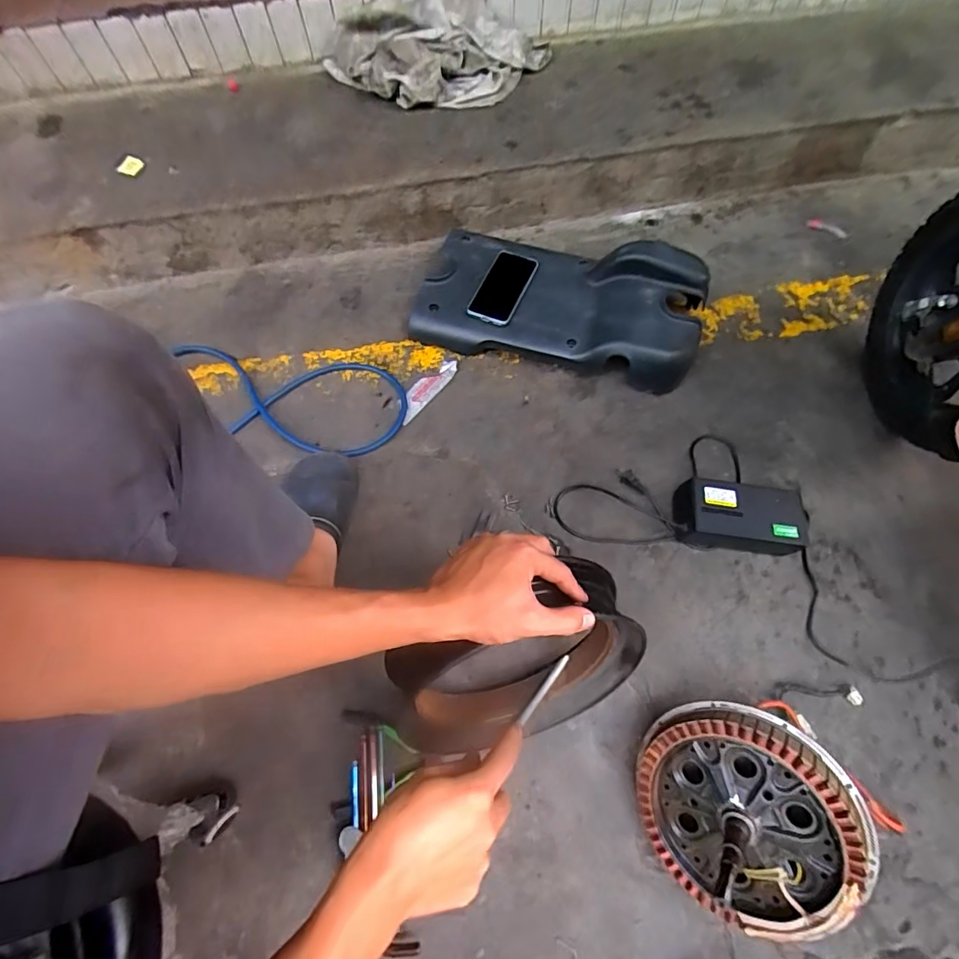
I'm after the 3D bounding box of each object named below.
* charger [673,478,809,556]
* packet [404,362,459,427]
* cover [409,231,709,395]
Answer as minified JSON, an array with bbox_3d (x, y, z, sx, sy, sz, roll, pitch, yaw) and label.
[{"bbox_3d":[0.373,0.054,0.703,0.174,0.062,0.091,5,66,3],"label":"charger"},{"bbox_3d":[-0.096,-0.156,0.840,0.044,0.013,0.146,34,70,15],"label":"packet"},{"bbox_3d":[0.135,-0.317,0.837,0.478,0.118,0.235,16,67,8],"label":"cover"}]

